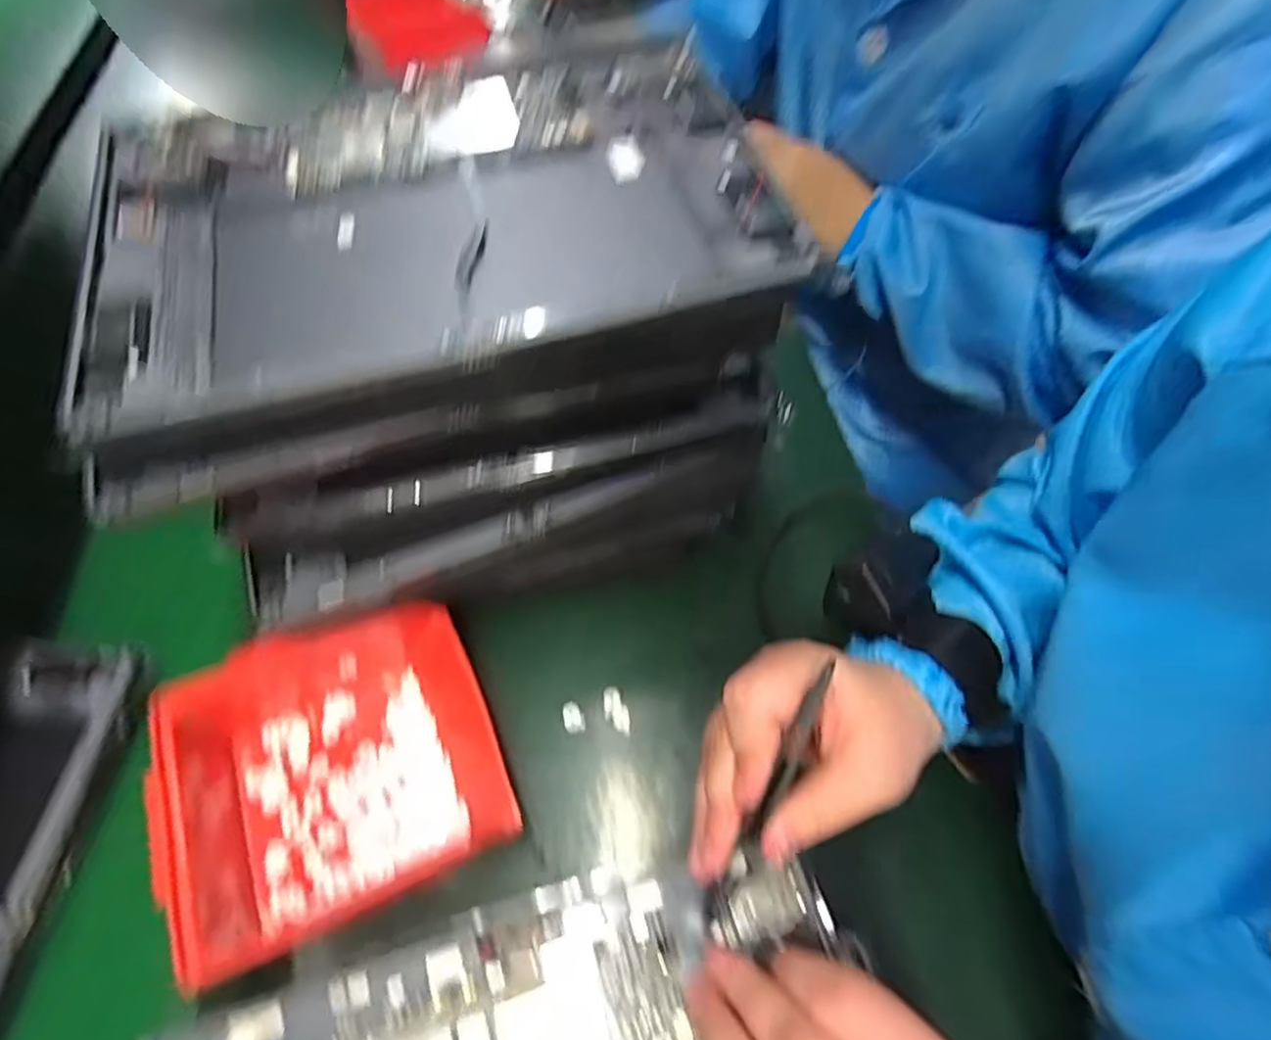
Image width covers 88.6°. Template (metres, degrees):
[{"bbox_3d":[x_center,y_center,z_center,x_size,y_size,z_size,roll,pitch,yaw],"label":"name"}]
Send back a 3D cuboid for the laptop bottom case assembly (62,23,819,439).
[{"bbox_3d":[-0.078,-0.128,0.260,0.252,0.029,0.179,-15,59,-6],"label":"laptop bottom case assembly"}]

